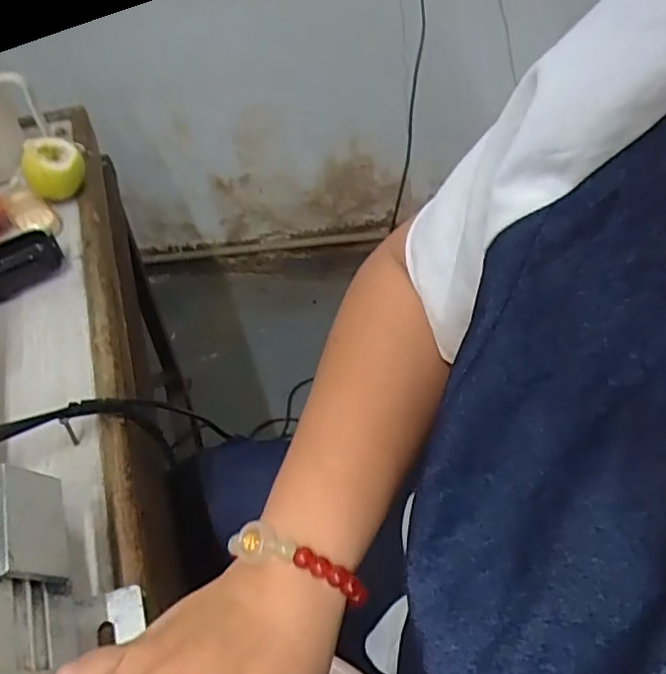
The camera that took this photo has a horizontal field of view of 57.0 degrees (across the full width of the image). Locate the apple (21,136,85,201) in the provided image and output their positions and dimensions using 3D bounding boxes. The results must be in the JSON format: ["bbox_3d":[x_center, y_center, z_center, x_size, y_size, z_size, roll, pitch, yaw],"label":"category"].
[{"bbox_3d":[-0.275,-0.163,0.610,0.056,0.052,0.056,-24,52,-17],"label":"apple"}]

